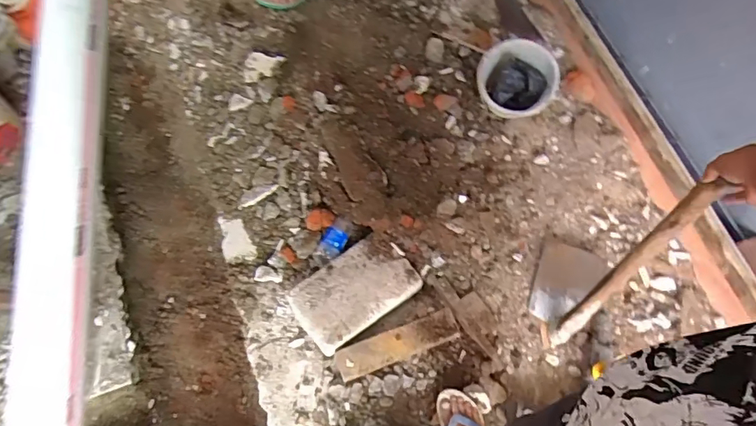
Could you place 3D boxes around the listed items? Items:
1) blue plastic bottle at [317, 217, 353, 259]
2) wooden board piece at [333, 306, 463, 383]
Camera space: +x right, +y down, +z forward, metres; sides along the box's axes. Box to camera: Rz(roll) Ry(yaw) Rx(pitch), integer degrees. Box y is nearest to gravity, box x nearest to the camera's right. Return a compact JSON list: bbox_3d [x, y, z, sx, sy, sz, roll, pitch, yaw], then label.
[{"bbox_3d":[-0.124,0.074,1.420,0.071,0.056,0.145,24,66,8],"label":"blue plastic bottle"},{"bbox_3d":[0.055,0.344,1.290,0.332,0.030,0.089,-19,95,-9],"label":"wooden board piece"}]

